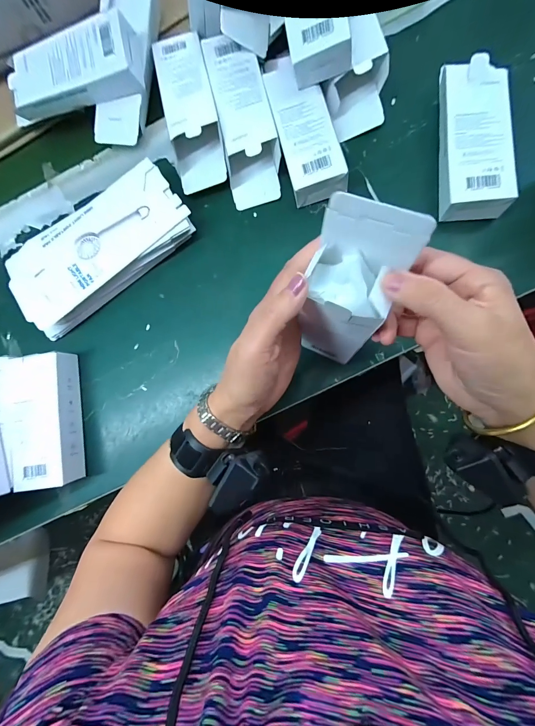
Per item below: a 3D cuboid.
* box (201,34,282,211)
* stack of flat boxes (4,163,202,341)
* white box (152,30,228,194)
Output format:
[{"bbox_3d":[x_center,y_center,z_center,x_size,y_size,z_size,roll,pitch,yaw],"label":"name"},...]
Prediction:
[{"bbox_3d":[-0.029,-0.311,0.385,0.069,0.046,0.202,-11,83,5],"label":"box"},{"bbox_3d":[-0.218,-0.147,0.393,0.238,0.040,0.115,-32,84,3],"label":"stack of flat boxes"},{"bbox_3d":[-0.101,-0.333,0.393,0.070,0.044,0.209,-11,84,6],"label":"white box"}]

